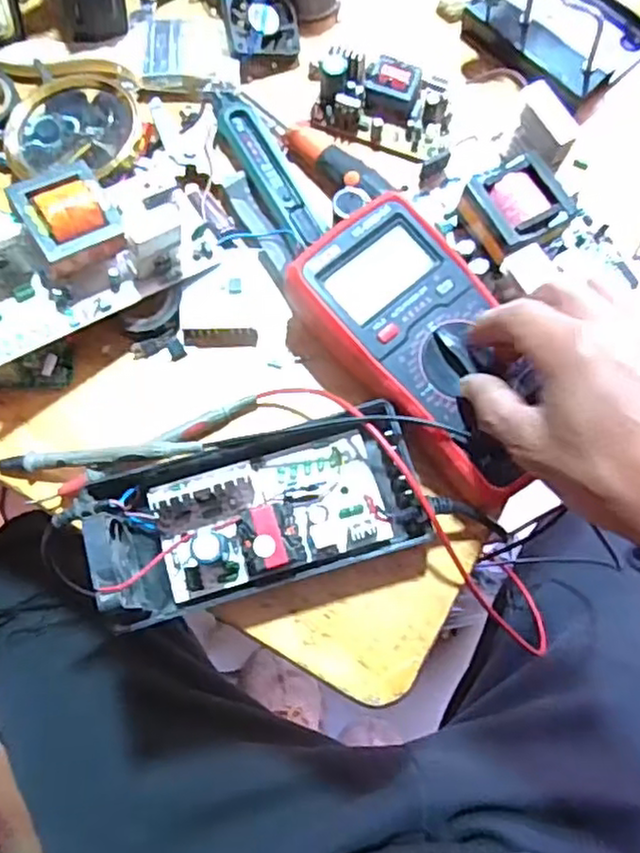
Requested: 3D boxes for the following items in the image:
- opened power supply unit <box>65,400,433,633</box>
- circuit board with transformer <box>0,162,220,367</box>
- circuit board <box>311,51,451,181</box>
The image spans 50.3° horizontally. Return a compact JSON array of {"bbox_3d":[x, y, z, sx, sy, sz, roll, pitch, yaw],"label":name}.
[{"bbox_3d":[-0.035,0.047,0.375,0.182,0.052,0.087,-16,74,-5],"label":"opened power supply unit"},{"bbox_3d":[-0.148,-0.102,0.400,0.167,0.053,0.081,-36,77,-10],"label":"circuit board with transformer"},{"bbox_3d":[0.049,-0.219,0.466,0.100,0.033,0.063,30,76,8],"label":"circuit board"}]

